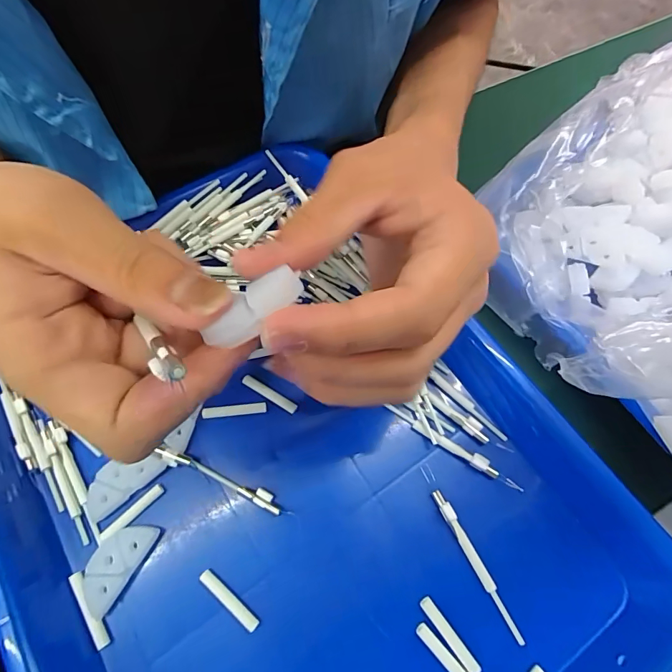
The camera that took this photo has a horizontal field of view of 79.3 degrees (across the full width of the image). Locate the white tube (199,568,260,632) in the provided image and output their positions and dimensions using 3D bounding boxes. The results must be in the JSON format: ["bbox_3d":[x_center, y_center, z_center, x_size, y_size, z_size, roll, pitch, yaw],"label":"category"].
[{"bbox_3d":[-0.049,0.120,0.183,0.033,0.004,0.006,38,71,14],"label":"white tube"}]

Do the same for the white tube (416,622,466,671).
[{"bbox_3d":[0.049,0.140,0.174,0.005,0.004,0.034,-40,73,-16],"label":"white tube"}]

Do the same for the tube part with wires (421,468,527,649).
[{"bbox_3d":[0.063,0.100,0.191,0.005,0.006,0.082,-24,70,-11],"label":"tube part with wires"}]

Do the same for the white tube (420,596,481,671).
[{"bbox_3d":[0.050,0.132,0.178,0.005,0.004,0.034,-35,72,-15],"label":"white tube"}]

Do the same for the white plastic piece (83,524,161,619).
[{"bbox_3d":[-0.102,0.105,0.187,0.021,0.005,0.039,27,69,10],"label":"white plastic piece"}]

